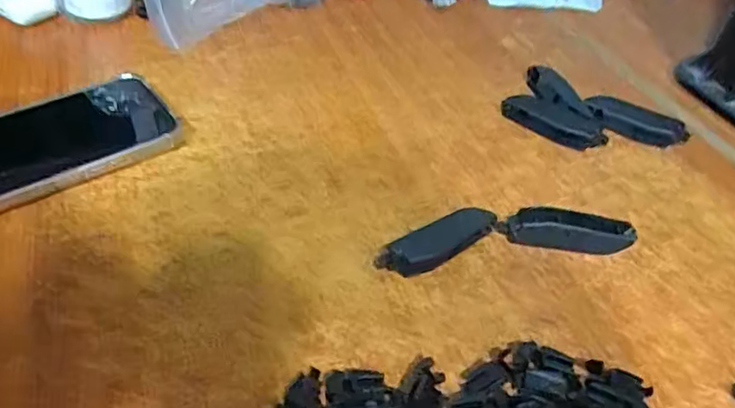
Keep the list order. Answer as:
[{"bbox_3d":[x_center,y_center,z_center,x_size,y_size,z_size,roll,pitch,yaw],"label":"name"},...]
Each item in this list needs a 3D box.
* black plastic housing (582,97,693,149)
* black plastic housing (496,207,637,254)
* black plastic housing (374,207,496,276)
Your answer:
[{"bbox_3d":[0.193,-0.058,0.427,0.070,0.019,0.020,23,46,18],"label":"black plastic housing"},{"bbox_3d":[0.116,0.015,0.347,0.077,0.018,0.018,6,43,1],"label":"black plastic housing"},{"bbox_3d":[0.041,0.021,0.331,0.074,0.018,0.019,-25,51,-29],"label":"black plastic housing"}]

